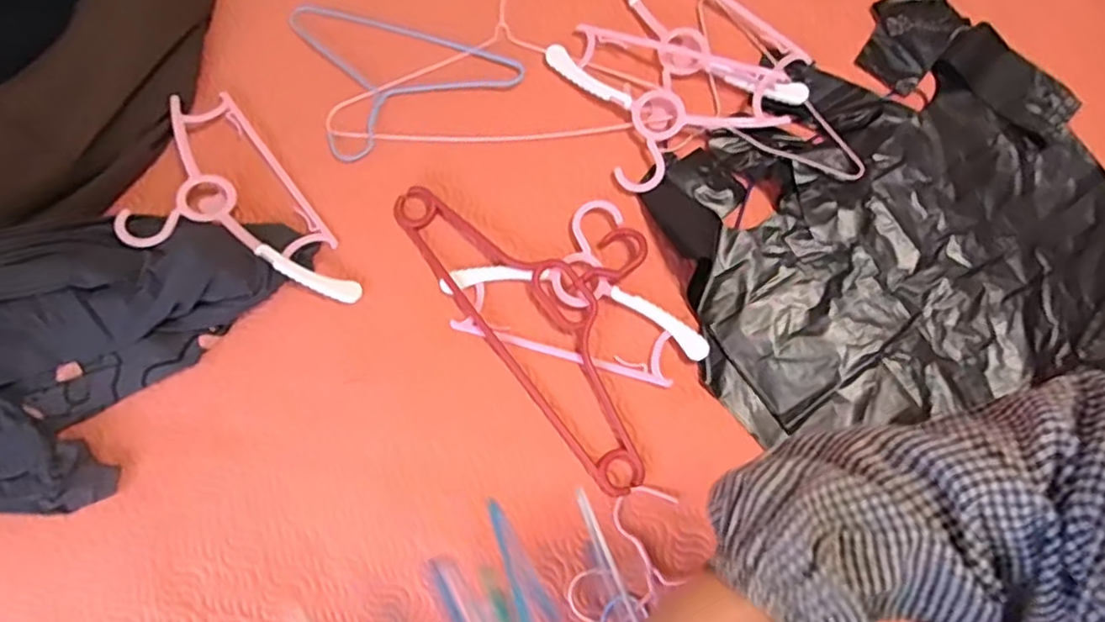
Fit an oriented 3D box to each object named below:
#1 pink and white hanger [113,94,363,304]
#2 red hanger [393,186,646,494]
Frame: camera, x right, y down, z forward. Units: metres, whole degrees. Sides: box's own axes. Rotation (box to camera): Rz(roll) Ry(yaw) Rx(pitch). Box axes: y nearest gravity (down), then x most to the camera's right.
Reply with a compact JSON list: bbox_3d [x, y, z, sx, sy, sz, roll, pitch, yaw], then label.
[{"bbox_3d":[-0.351,-0.099,0.696,0.165,0.047,0.302,-37,79,-10],"label":"pink and white hanger"},{"bbox_3d":[0.016,-0.019,0.697,0.188,0.021,0.384,-36,79,-10],"label":"red hanger"}]

